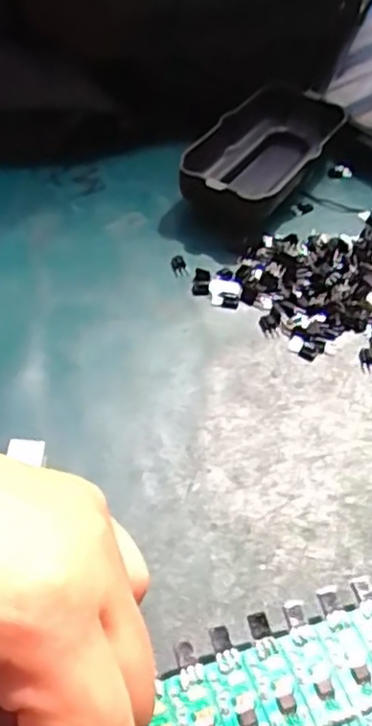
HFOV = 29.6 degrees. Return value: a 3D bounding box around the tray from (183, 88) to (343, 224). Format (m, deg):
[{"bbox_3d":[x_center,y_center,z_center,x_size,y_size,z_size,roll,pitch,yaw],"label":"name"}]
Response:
[{"bbox_3d":[0.041,-0.108,0.368,0.053,0.029,0.108,28,51,19],"label":"tray"}]

